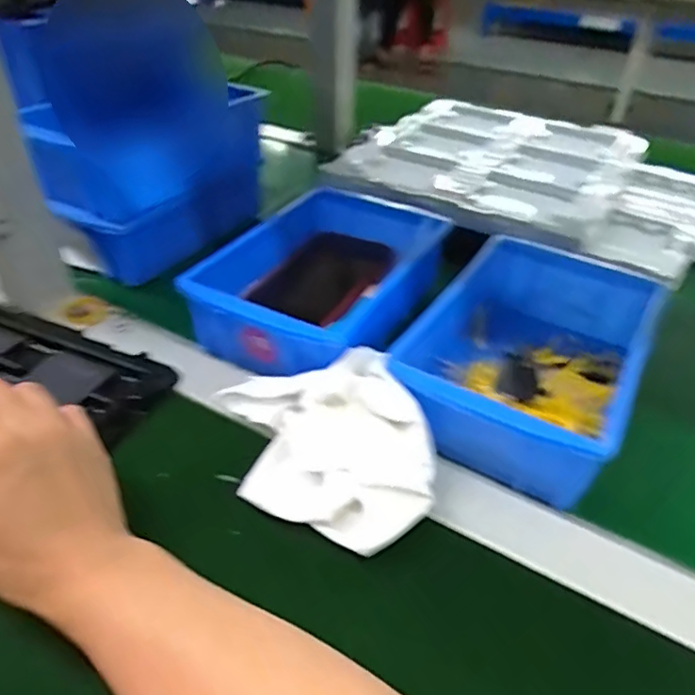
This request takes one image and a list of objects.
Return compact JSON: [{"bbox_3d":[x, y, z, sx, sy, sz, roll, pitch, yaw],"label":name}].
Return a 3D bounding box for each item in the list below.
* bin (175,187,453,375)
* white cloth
[{"bbox_3d":[-0.018,-0.045,0.469,0.130,0.082,0.199,23,43,25],"label":"bin"},{"bbox_3d":[-0.010,0.054,0.342,0.107,0.032,0.129,-21,53,-4],"label":"white cloth"}]

